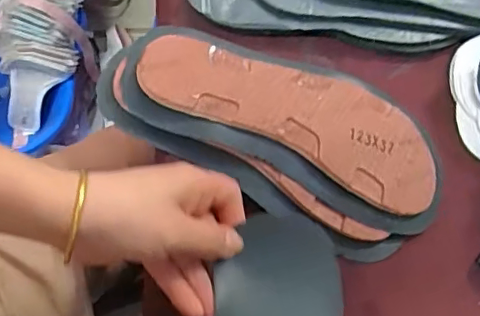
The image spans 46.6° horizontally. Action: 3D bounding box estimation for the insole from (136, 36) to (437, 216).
[{"bbox_3d":[0.041,-0.036,0.412,0.227,0.016,0.081,26,67,2],"label":"insole"}]

